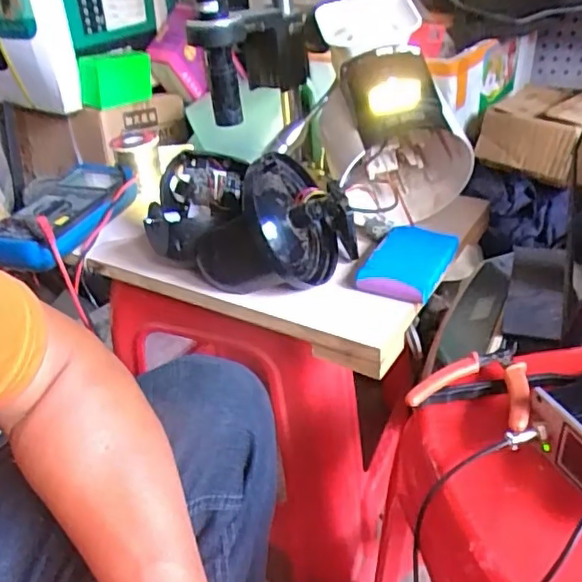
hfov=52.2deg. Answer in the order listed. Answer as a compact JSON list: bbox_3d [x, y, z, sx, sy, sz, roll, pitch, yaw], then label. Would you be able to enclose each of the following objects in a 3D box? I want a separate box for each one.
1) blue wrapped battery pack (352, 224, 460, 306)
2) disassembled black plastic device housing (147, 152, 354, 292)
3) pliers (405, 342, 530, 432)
[{"bbox_3d":[0.115,-0.029,0.581,0.071,0.021,0.109,12,35,25],"label":"blue wrapped battery pack"},{"bbox_3d":[-0.059,-0.075,0.602,0.225,0.095,0.136,19,39,33],"label":"disassembled black plastic device housing"},{"bbox_3d":[0.153,0.069,0.468,0.086,0.025,0.104,17,38,31],"label":"pliers"}]

